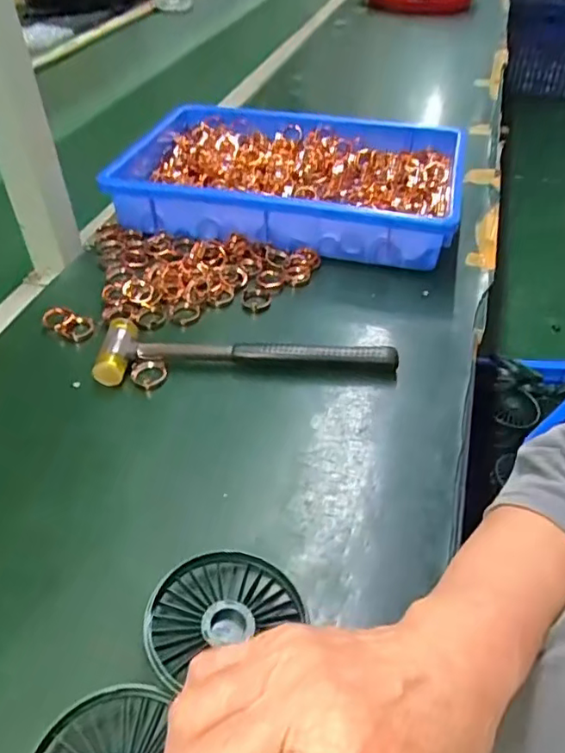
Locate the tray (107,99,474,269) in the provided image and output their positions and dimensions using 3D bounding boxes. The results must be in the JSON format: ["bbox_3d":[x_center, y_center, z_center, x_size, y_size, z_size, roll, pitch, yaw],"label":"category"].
[{"bbox_3d":[0.007,-0.222,0.671,0.360,0.075,0.237,9,44,10],"label":"tray"}]

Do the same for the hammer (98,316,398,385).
[{"bbox_3d":[-0.028,-0.020,0.484,0.238,0.026,0.058,-1,43,0],"label":"hammer"}]

